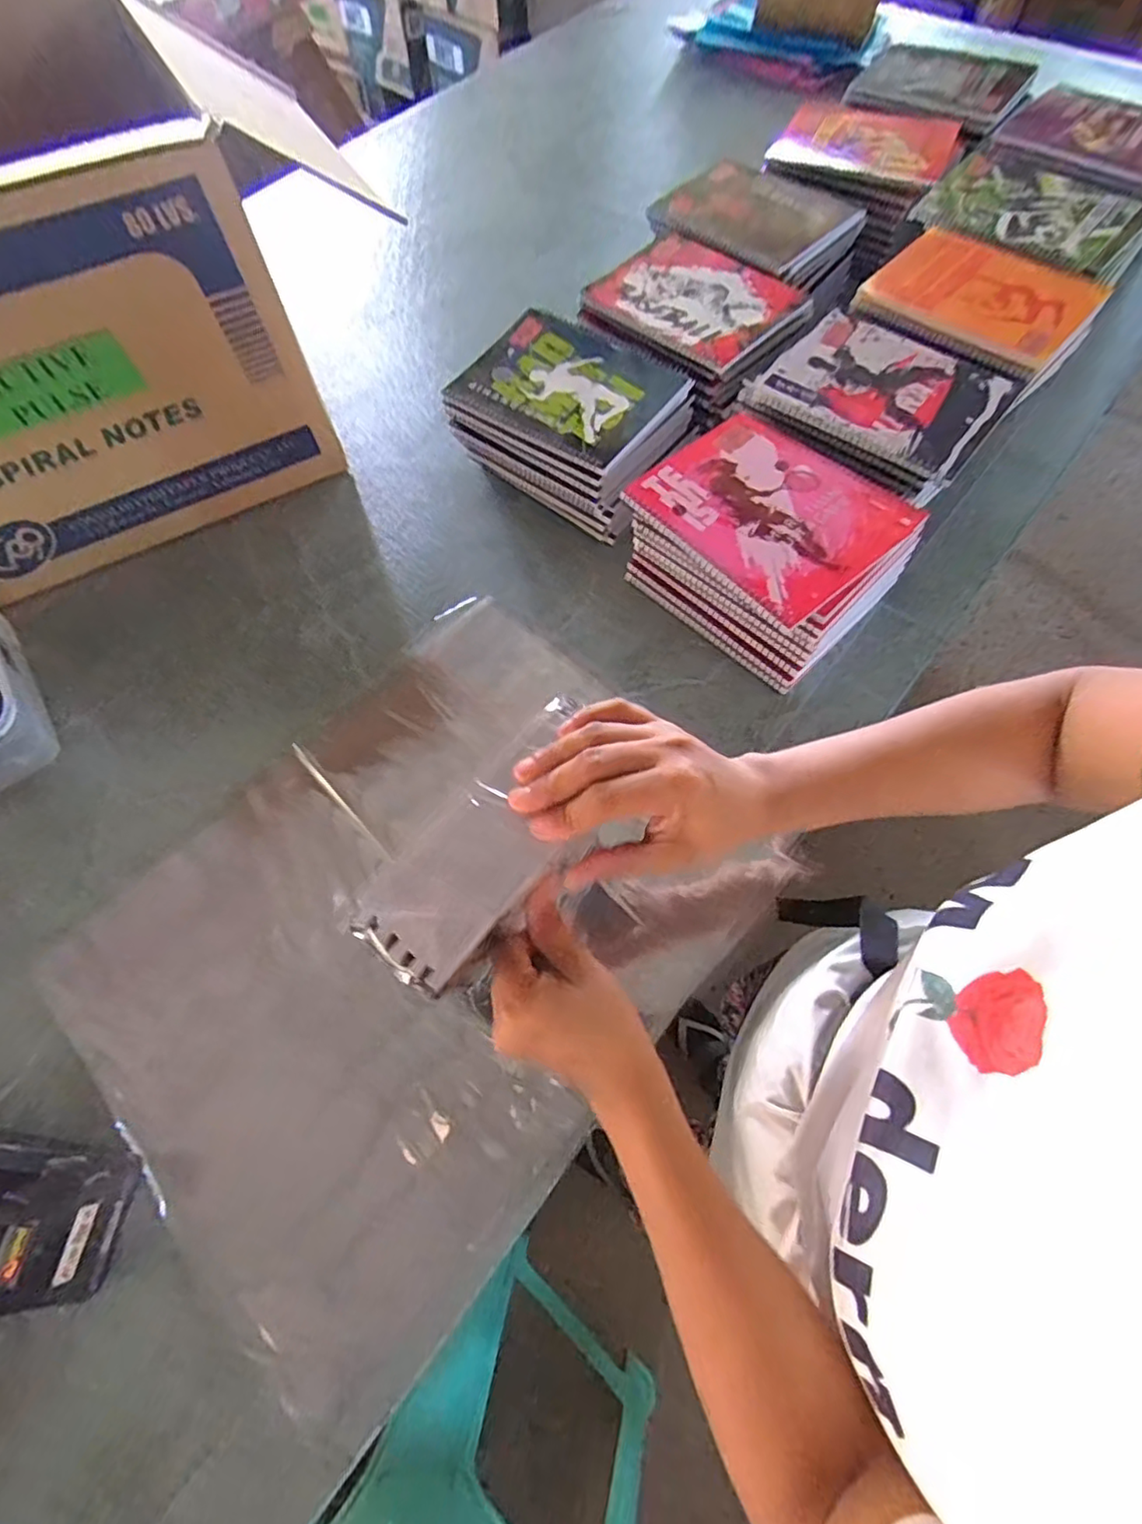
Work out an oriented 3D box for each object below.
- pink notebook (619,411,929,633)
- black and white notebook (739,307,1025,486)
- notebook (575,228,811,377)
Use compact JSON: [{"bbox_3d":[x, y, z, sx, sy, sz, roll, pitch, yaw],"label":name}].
[{"bbox_3d":[0.167,-0.214,0.514,0.169,0.016,0.186,-37,69,-15],"label":"pink notebook"},{"bbox_3d":[0.280,-0.337,0.553,0.191,0.015,0.159,36,71,17],"label":"black and white notebook"},{"bbox_3d":[0.126,-0.466,0.619,0.200,0.013,0.145,41,72,19],"label":"notebook"}]

